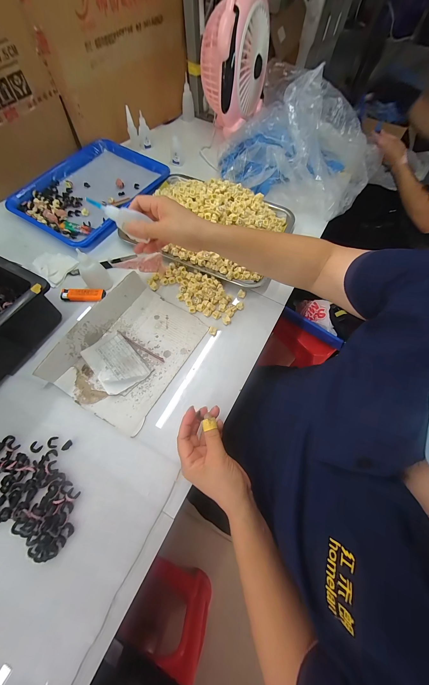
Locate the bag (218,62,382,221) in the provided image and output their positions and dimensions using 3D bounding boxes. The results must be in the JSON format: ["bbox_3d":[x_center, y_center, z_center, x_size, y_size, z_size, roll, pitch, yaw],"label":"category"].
[{"bbox_3d":[0.222,-0.502,0.526,0.359,0.200,0.309,26,67,9],"label":"bag"}]

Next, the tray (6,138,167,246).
[{"bbox_3d":[-0.300,-0.381,0.548,0.269,0.023,0.327,28,68,10],"label":"tray"}]

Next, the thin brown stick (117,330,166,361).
[{"bbox_3d":[-0.132,0.007,0.396,0.100,0.010,0.006,29,68,10],"label":"thin brown stick"}]

